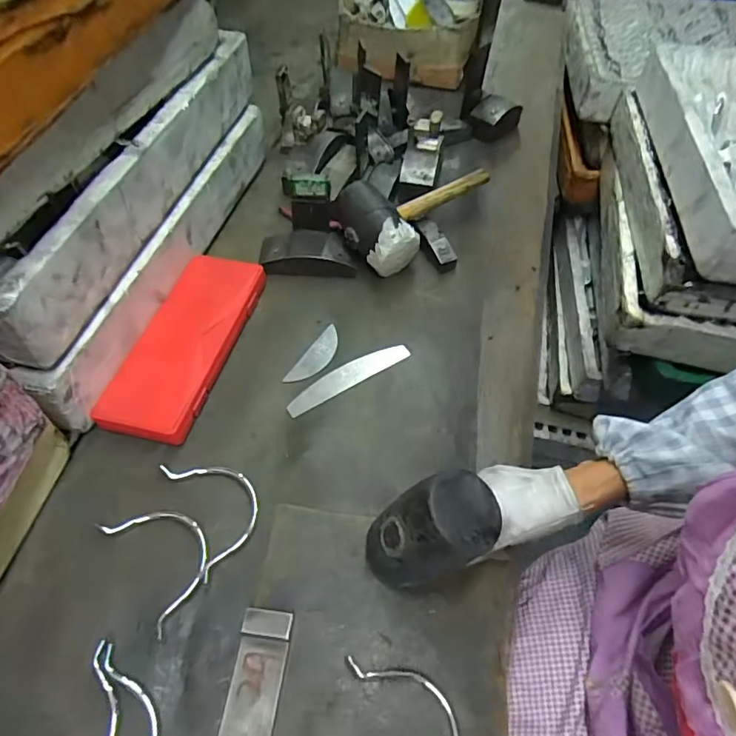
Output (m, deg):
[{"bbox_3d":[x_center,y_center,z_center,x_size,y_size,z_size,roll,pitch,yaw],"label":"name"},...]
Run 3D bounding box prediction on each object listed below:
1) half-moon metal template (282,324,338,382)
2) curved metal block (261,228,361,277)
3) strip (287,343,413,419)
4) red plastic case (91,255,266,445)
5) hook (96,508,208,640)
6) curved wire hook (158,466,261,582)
[{"bbox_3d":[-0.059,-0.014,0.608,0.030,0.004,0.096,25,56,15],"label":"half-moon metal template"},{"bbox_3d":[-0.078,-0.154,0.685,0.124,0.031,0.056,1,54,-2],"label":"curved metal block"},{"bbox_3d":[-0.023,0.010,0.592,0.156,0.008,0.029,-27,64,-21],"label":"strip"},{"bbox_3d":[-0.205,-0.033,0.589,0.094,0.033,0.249,13,54,6],"label":"red plastic case"},{"bbox_3d":[-0.183,0.165,0.461,0.070,0.011,0.115,-34,62,-24],"label":"hook"},{"bbox_3d":[-0.143,0.129,0.488,0.069,0.007,0.120,-25,58,-19],"label":"curved wire hook"}]

